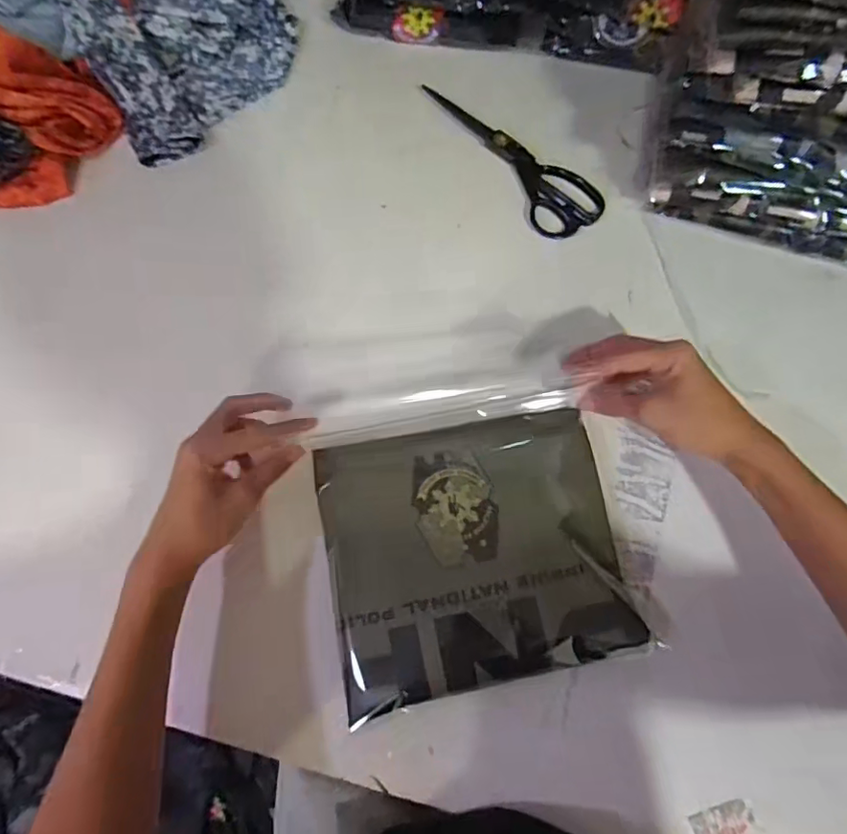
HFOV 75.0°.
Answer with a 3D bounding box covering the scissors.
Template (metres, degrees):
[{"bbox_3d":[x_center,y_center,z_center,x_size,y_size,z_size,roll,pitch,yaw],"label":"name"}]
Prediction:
[{"bbox_3d":[0.086,-0.278,0.580,0.070,0.009,0.236,-40,74,-12],"label":"scissors"}]

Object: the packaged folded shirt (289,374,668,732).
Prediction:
[{"bbox_3d":[0.033,0.077,0.447,0.227,0.040,0.255,-14,68,-1],"label":"packaged folded shirt"}]

